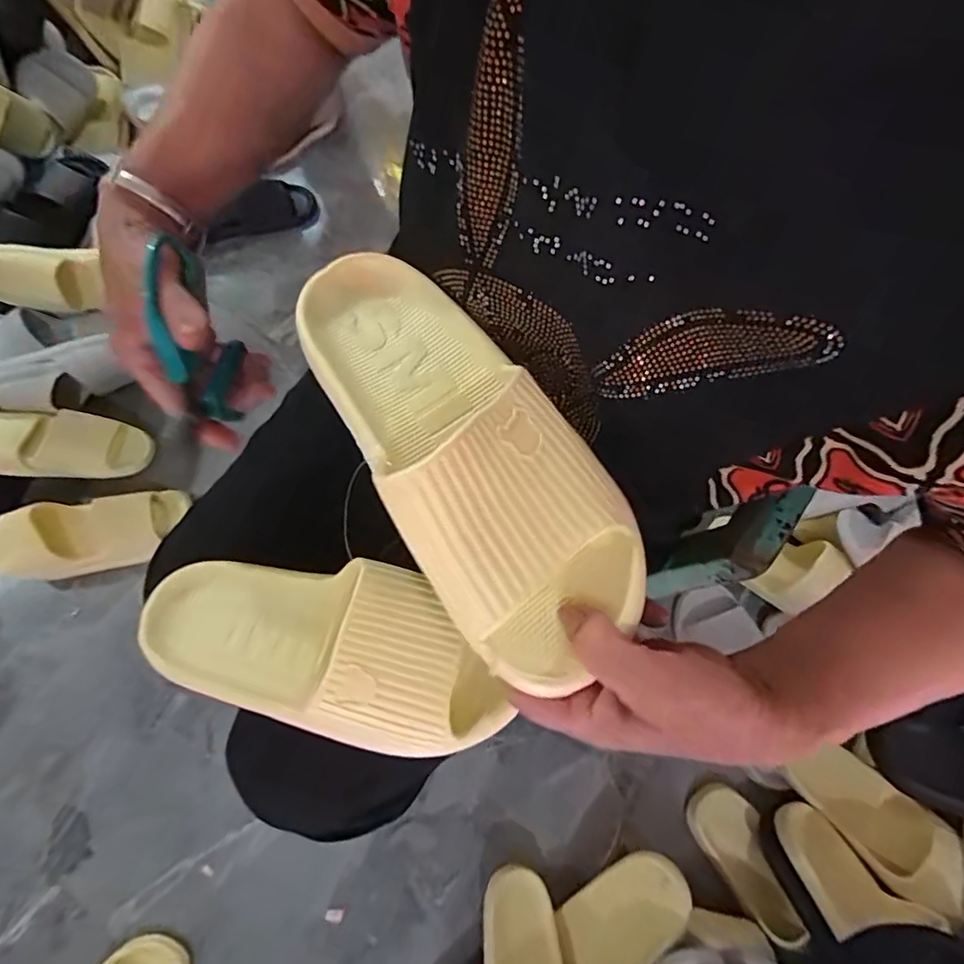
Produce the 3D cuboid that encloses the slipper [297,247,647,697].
[{"bbox_3d":[-0.013,-0.030,0.253,0.093,0.072,0.246,-30,69,-9],"label":"slipper"}]

